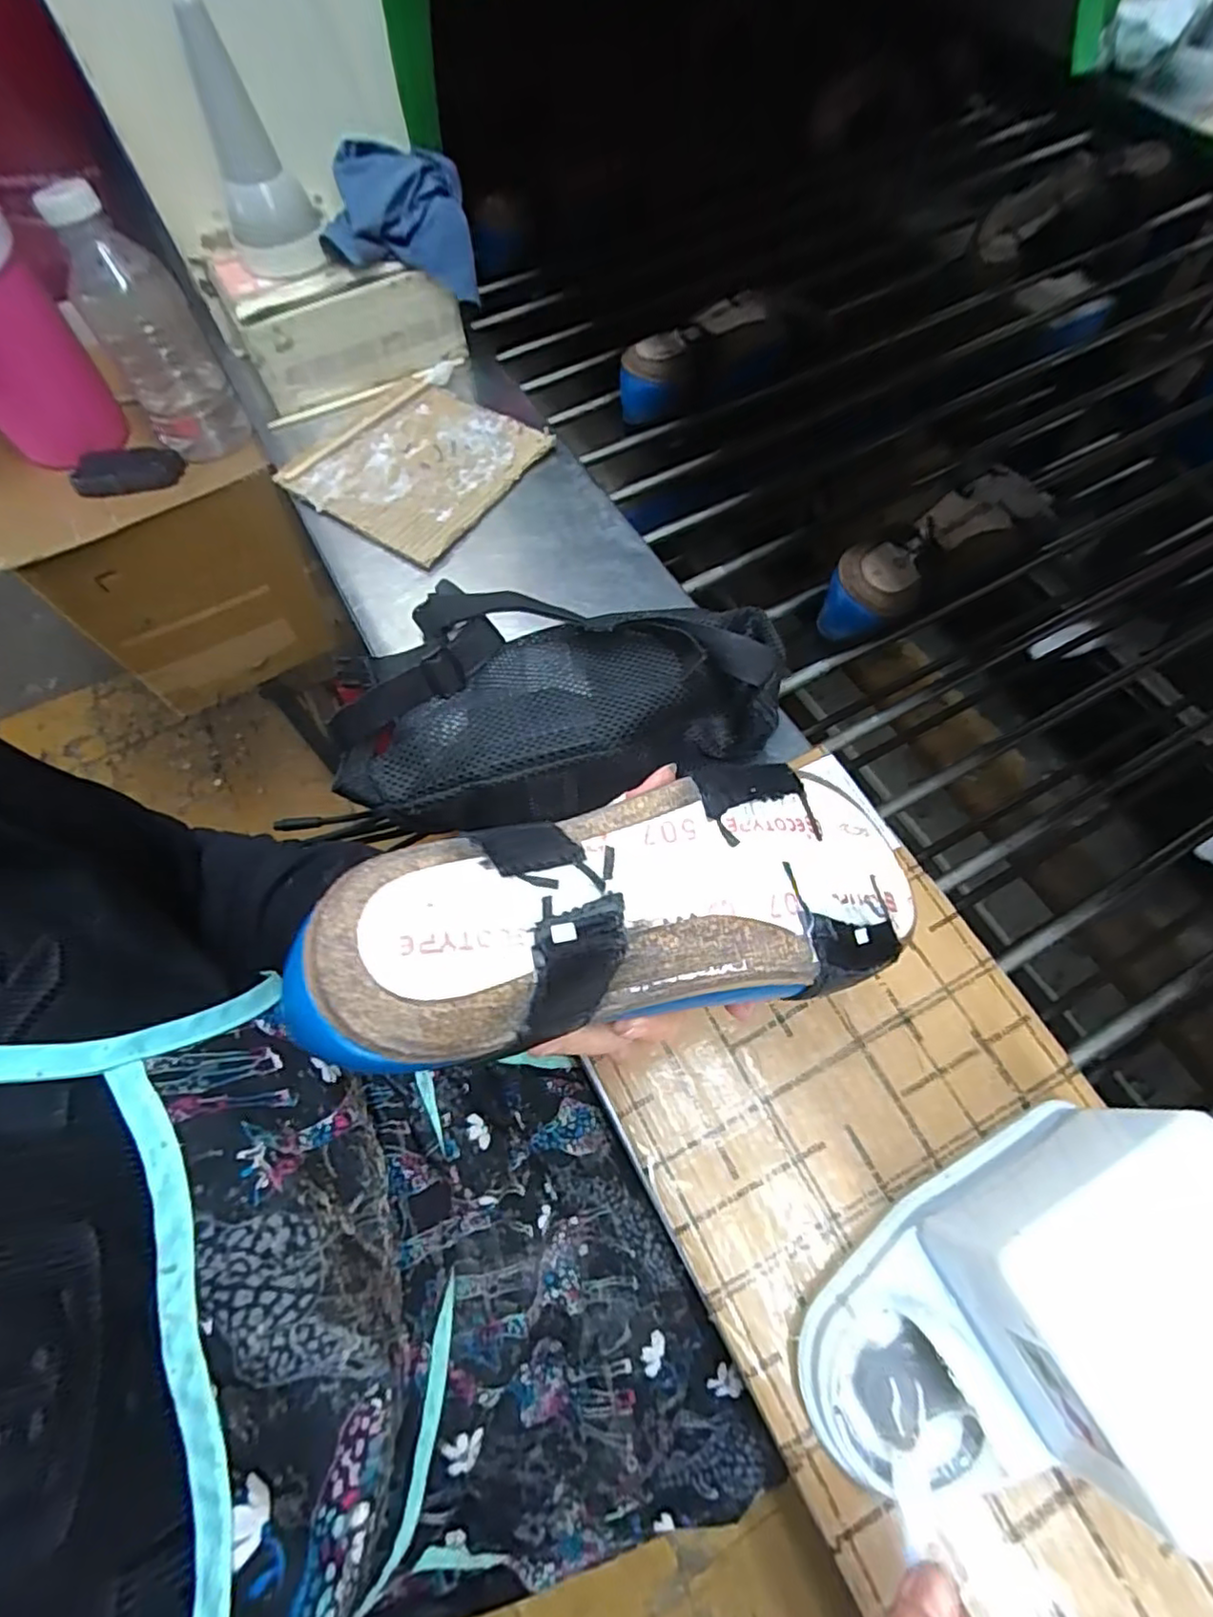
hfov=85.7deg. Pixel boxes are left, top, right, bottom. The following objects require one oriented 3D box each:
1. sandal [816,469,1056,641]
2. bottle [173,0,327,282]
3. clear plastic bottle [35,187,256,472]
[{"bbox_3d":[0.268,-0.203,0.530,0.213,0.064,0.056,-29,68,-12],"label":"sandal"},{"bbox_3d":[-0.271,-0.498,0.491,0.066,0.138,0.079,-24,67,-10],"label":"bottle"},{"bbox_3d":[-0.446,-0.462,0.639,0.089,0.207,0.077,-29,68,-11],"label":"clear plastic bottle"}]

